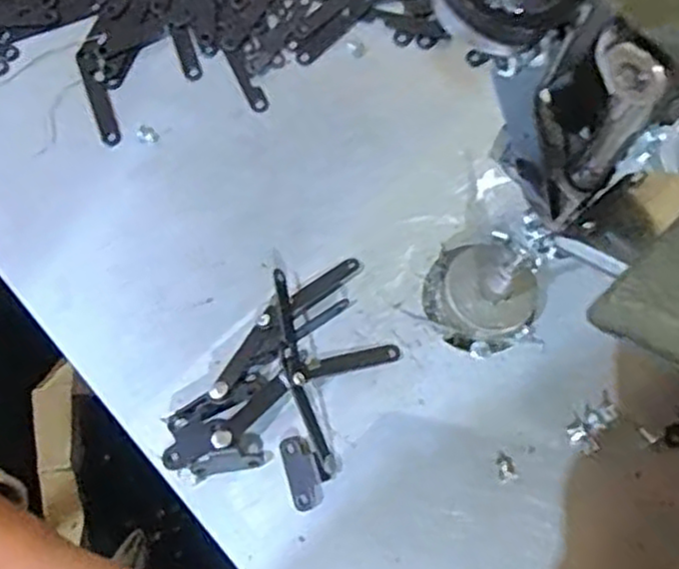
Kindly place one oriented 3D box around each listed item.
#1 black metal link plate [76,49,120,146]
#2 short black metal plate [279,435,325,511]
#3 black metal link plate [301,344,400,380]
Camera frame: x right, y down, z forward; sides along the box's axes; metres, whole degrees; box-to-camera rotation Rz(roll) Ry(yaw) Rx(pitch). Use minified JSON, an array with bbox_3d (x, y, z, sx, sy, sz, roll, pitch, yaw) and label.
[{"bbox_3d":[-0.115,-0.089,0.352,0.009,0.005,0.053,-20,76,-6],"label":"black metal link plate"},{"bbox_3d":[-0.016,0.076,0.300,0.013,0.009,0.029,-17,76,-5],"label":"short black metal plate"},{"bbox_3d":[0.005,0.033,0.316,0.042,0.004,0.008,-12,75,-4],"label":"black metal link plate"}]

